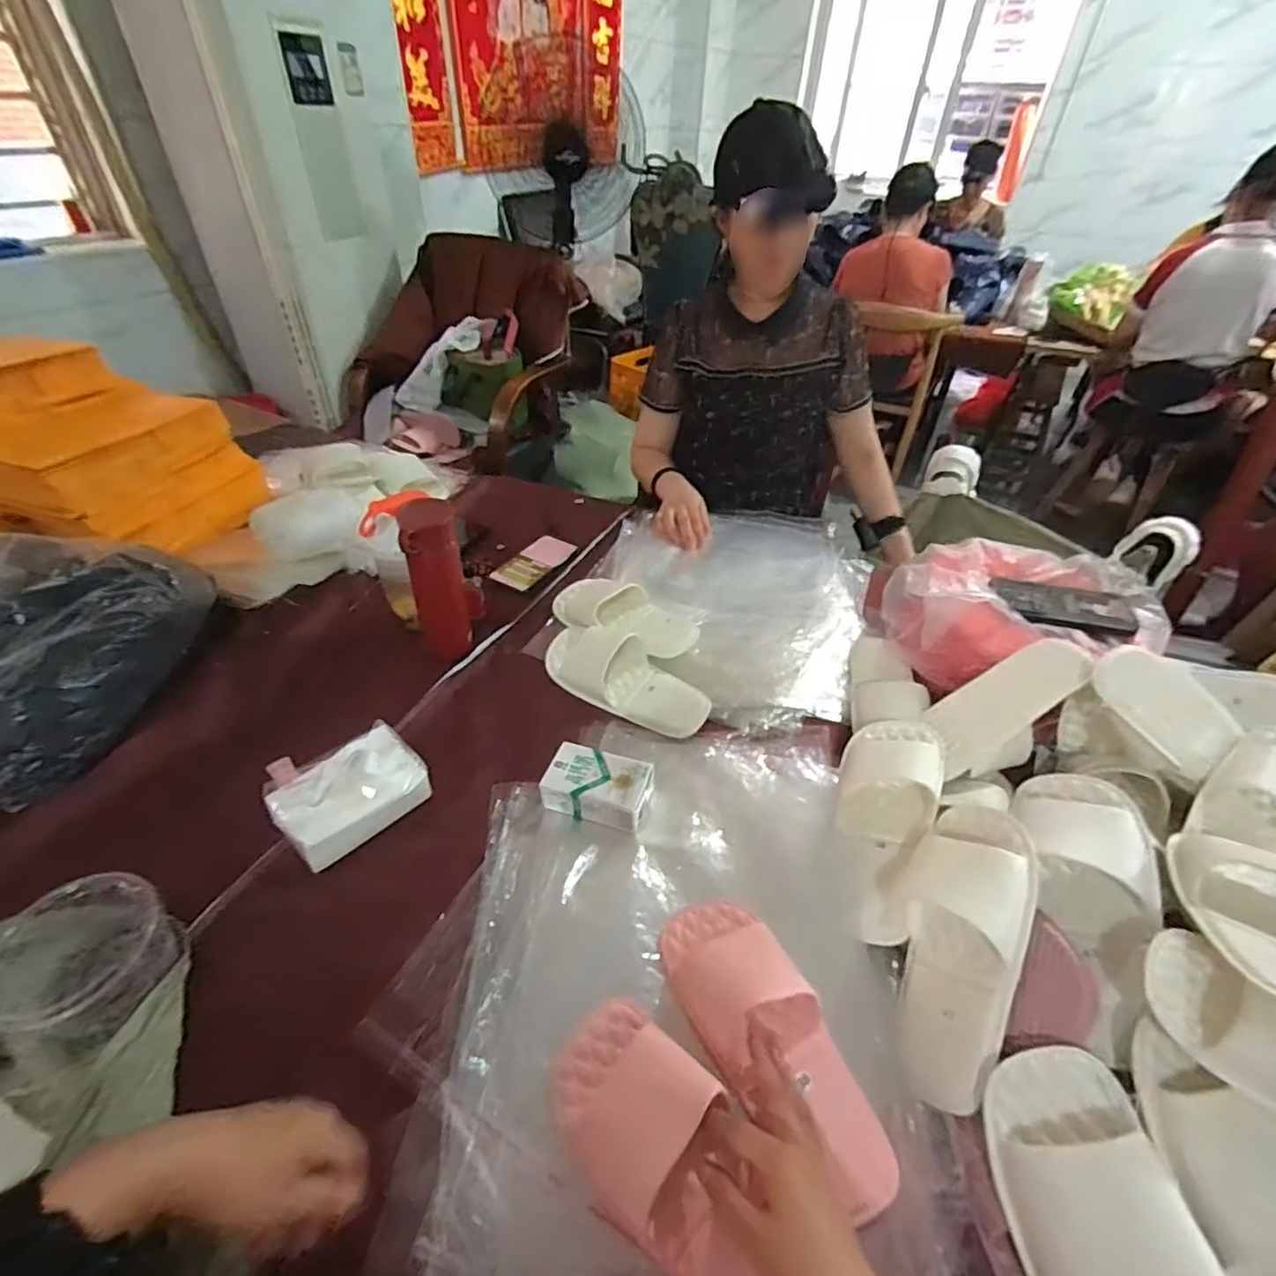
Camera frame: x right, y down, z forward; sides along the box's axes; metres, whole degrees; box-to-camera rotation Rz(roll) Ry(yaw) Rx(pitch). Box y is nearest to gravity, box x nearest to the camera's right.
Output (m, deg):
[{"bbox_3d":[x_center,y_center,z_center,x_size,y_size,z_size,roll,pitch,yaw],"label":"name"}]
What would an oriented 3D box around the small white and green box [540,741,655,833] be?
[{"bbox_3d":[-0.043,0.158,0.661,0.113,0.038,0.069,11,41,13],"label":"small white and green box"}]

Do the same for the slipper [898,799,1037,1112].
[{"bbox_3d":[0.285,0.266,0.519,0.097,0.065,0.233,-13,44,51],"label":"slipper"}]

